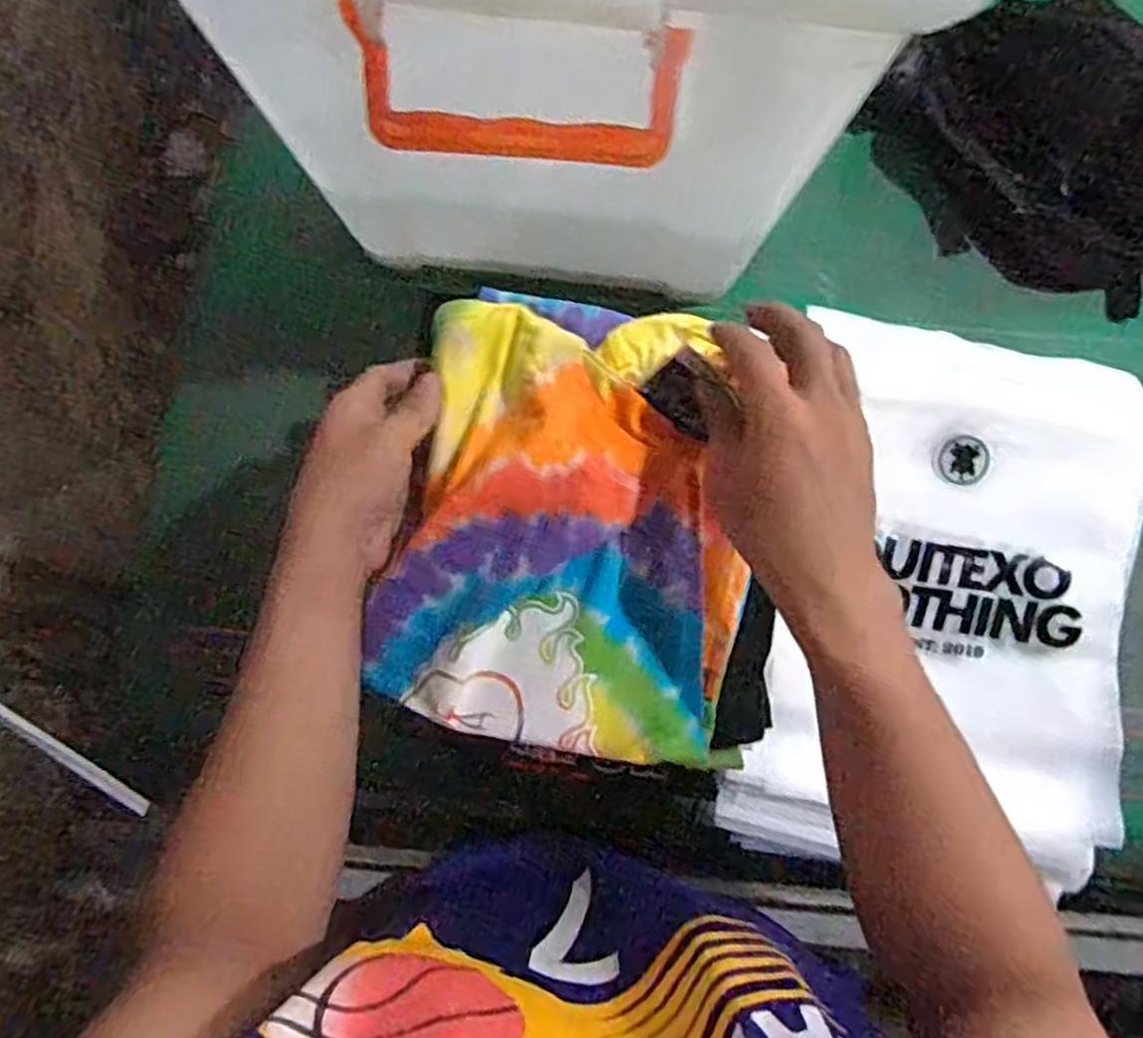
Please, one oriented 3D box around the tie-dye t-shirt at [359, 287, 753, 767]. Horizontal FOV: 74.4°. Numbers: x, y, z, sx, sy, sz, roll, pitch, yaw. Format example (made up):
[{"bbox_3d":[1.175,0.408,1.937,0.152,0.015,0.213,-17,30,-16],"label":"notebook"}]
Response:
[{"bbox_3d":[0.004,-0.005,0.432,0.200,0.073,0.259,10,76,3],"label":"tie-dye t-shirt"}]

